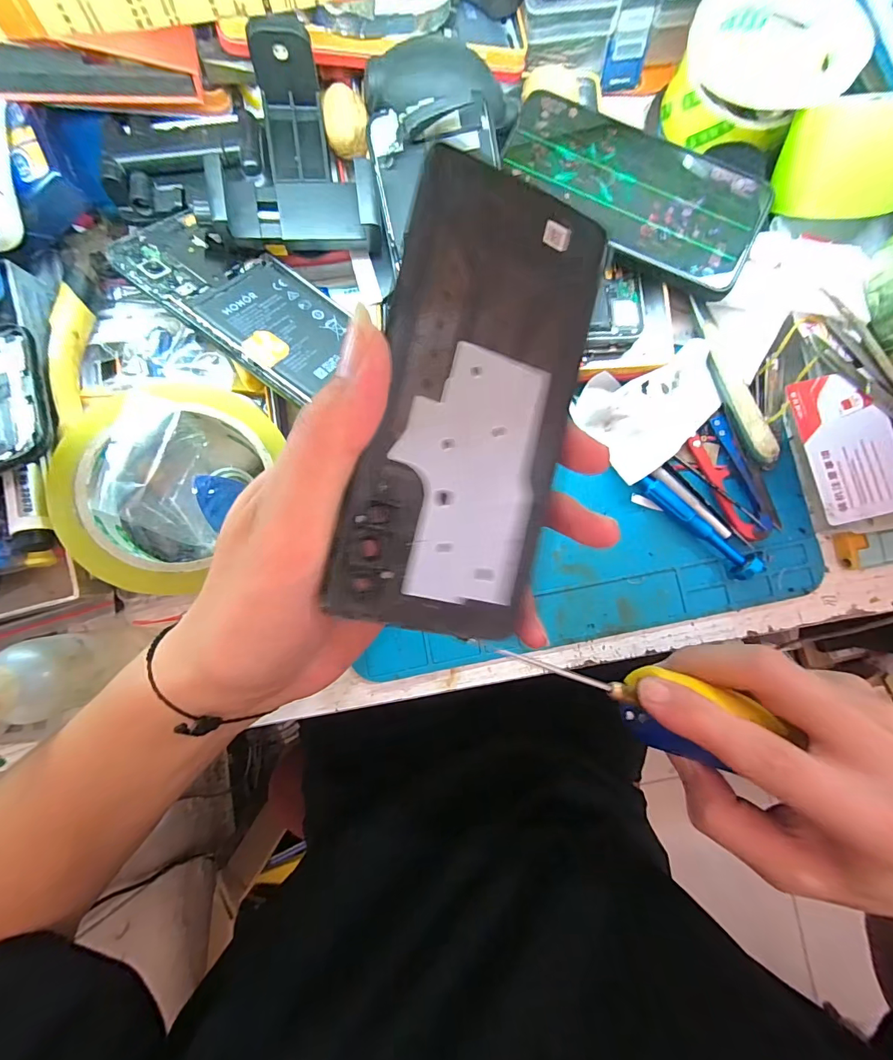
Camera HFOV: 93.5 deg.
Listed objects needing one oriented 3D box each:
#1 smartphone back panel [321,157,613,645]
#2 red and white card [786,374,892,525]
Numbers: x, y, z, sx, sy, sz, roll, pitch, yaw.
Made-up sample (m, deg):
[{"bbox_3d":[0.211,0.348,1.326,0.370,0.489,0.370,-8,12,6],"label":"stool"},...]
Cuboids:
[{"bbox_3d":[0.011,-0.044,0.137,0.066,0.004,0.152,13,86,-17],"label":"smartphone back panel"},{"bbox_3d":[0.234,-0.049,0.242,0.053,0.004,0.083,-13,85,0],"label":"red and white card"}]

